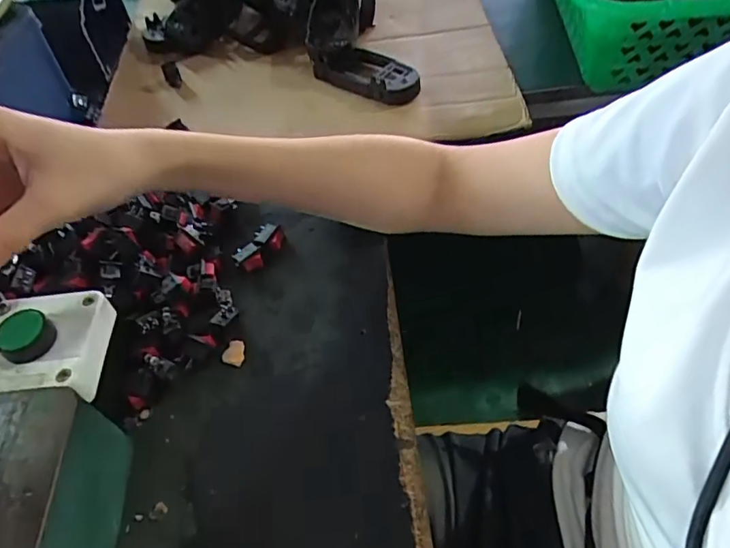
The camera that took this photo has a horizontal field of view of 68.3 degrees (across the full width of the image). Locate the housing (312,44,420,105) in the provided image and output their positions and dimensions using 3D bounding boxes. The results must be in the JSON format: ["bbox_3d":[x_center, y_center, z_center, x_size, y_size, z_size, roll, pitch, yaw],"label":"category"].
[{"bbox_3d":[0.001,-0.192,0.511,0.108,0.017,0.061,31,60,26],"label":"housing"}]

